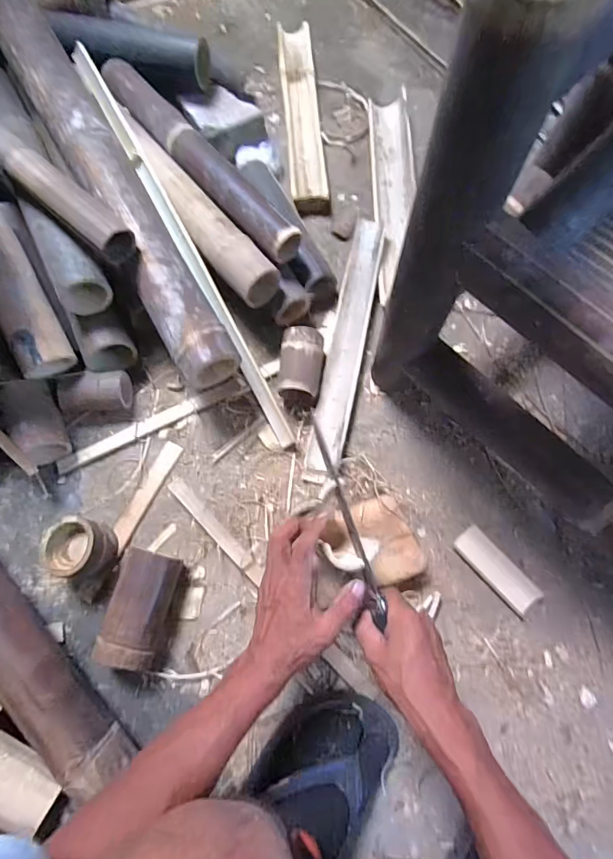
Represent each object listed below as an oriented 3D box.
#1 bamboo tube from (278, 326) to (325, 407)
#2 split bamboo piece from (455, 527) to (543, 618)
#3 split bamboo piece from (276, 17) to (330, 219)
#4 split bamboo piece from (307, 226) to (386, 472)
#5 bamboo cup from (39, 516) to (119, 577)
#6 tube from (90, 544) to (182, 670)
[{"bbox_3d":[-0.008,-0.100,0.666,0.066,0.059,0.107,3,73,1],"label":"bamboo tube"},{"bbox_3d":[0.266,0.196,0.605,0.044,0.018,0.125,-39,77,-10],"label":"split bamboo piece"},{"bbox_3d":[-0.007,-0.603,0.837,0.069,0.043,0.436,-5,73,-1],"label":"split bamboo piece"},{"bbox_3d":[0.068,-0.149,0.702,0.055,0.034,0.436,11,74,4],"label":"split bamboo piece"},{"bbox_3d":[-0.302,0.160,0.586,0.075,0.068,0.074,0,73,1],"label":"bamboo cup"},{"bbox_3d":[-0.215,0.232,0.569,0.070,0.075,0.135,13,74,4],"label":"tube"}]

